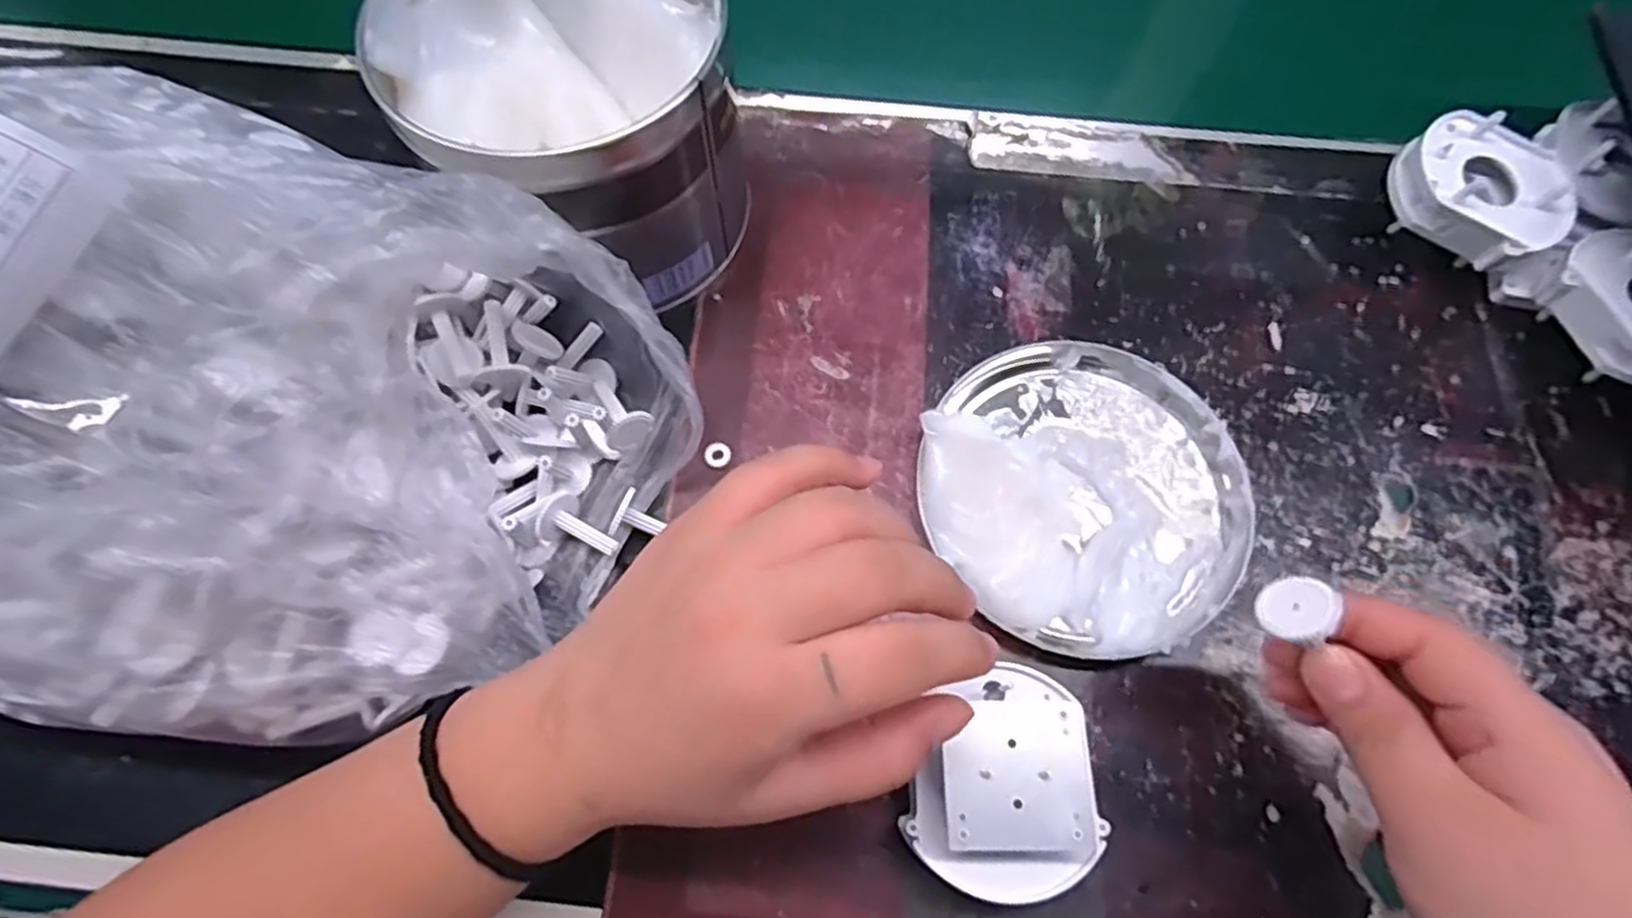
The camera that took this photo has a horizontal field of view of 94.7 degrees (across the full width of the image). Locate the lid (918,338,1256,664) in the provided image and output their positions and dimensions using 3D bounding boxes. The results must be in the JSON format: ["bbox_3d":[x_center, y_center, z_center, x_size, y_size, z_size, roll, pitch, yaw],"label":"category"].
[{"bbox_3d":[0.107,0.010,0.296,0.123,0.027,0.128,0,69,-1],"label":"lid"}]

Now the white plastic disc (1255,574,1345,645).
[{"bbox_3d":[0.135,0.042,0.213,0.004,0.018,0.019,41,70,-34],"label":"white plastic disc"}]

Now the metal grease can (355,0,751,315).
[{"bbox_3d":[-0.096,-0.135,0.308,0.120,0.102,0.121,0,69,-1],"label":"metal grease can"}]

